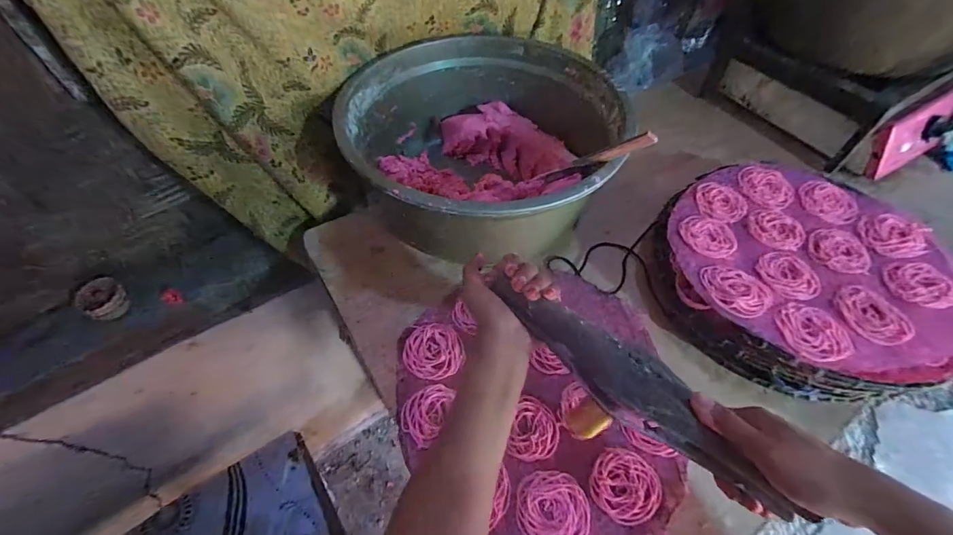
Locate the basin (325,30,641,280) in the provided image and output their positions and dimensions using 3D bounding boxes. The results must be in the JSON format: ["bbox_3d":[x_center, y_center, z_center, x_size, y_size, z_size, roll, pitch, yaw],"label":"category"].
[{"bbox_3d":[0.012,-0.197,0.654,0.401,0.185,0.401,0,55,0],"label":"basin"}]

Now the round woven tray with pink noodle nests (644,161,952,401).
[{"bbox_3d":[0.437,0.004,0.558,0.336,0.078,0.329,0,55,0],"label":"round woven tray with pink noodle nests"}]

